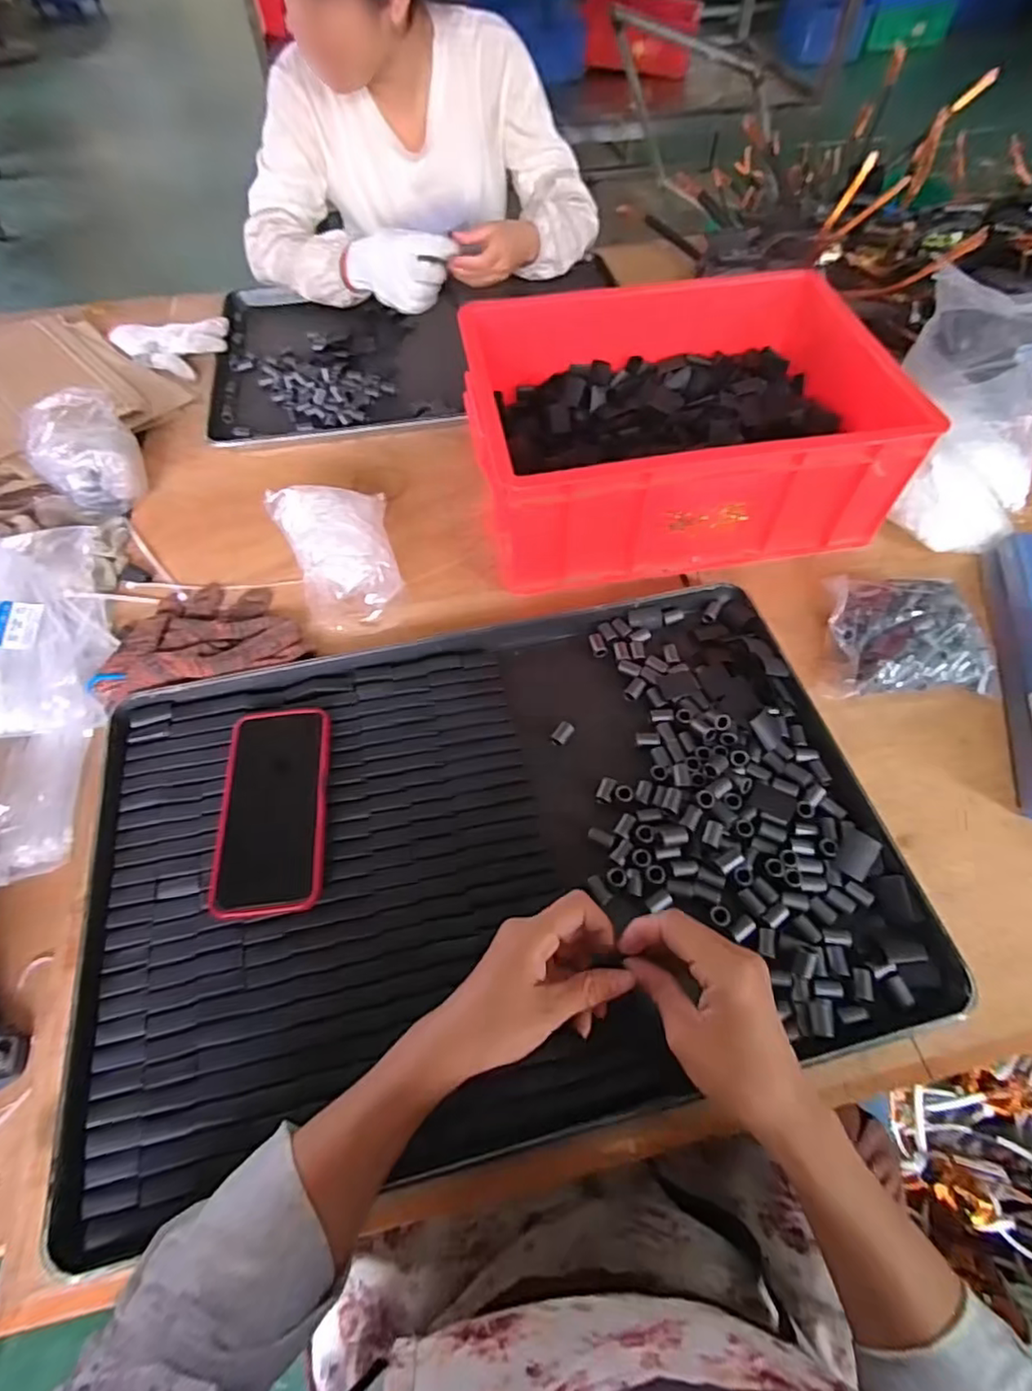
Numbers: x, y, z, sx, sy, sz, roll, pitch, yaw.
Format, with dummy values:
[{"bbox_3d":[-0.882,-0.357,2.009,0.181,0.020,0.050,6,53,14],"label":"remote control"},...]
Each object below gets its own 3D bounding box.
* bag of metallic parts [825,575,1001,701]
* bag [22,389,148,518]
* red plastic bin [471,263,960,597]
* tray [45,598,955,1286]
[{"bbox_3d":[0.357,-0.059,0.567,0.139,0.043,0.115,-5,58,-2],"label":"bag of metallic parts"},{"bbox_3d":[-0.475,-0.267,0.682,0.103,0.084,0.119,-31,62,-17],"label":"bag"},{"bbox_3d":[0.157,-0.291,0.659,0.397,0.139,0.305,-8,58,-4],"label":"red plastic bin"},{"bbox_3d":[-0.022,0.107,0.481,0.588,0.025,0.389,-11,57,-7],"label":"tray"}]

